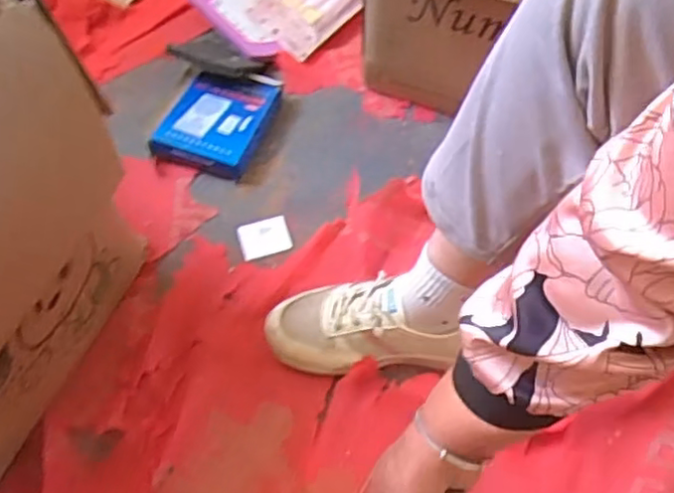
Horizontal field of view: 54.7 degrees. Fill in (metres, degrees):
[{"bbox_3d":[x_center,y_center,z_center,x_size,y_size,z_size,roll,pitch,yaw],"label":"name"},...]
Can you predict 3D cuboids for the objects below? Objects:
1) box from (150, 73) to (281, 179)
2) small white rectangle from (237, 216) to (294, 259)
[{"bbox_3d":[-0.154,-0.158,0.823,0.136,0.043,0.139,13,61,9],"label":"box"},{"bbox_3d":[-0.084,-0.012,0.755,0.058,0.004,0.048,-14,60,-7],"label":"small white rectangle"}]

